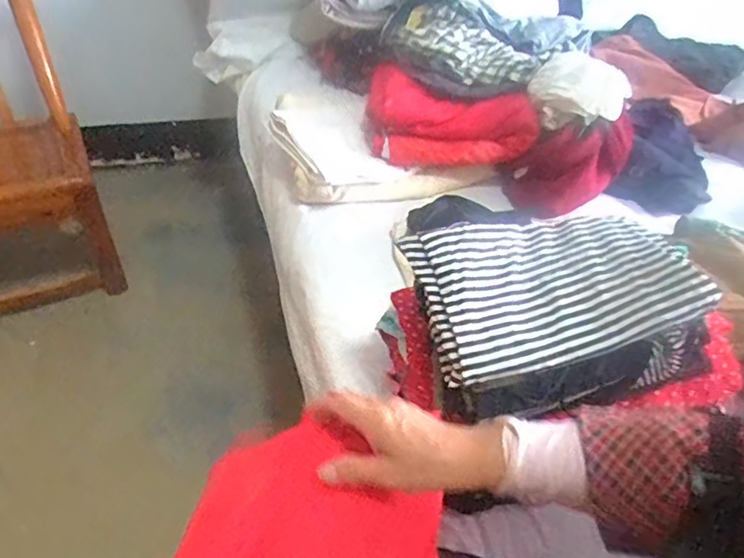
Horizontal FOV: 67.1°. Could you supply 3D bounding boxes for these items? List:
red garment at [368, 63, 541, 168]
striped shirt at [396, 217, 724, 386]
[{"bbox_3d":[0.135,-0.290,0.973,0.276,0.088,0.178,5,44,-2],"label":"red garment"},{"bbox_3d":[0.163,0.006,0.519,0.228,0.065,0.151,-10,46,-16],"label":"striped shirt"}]

